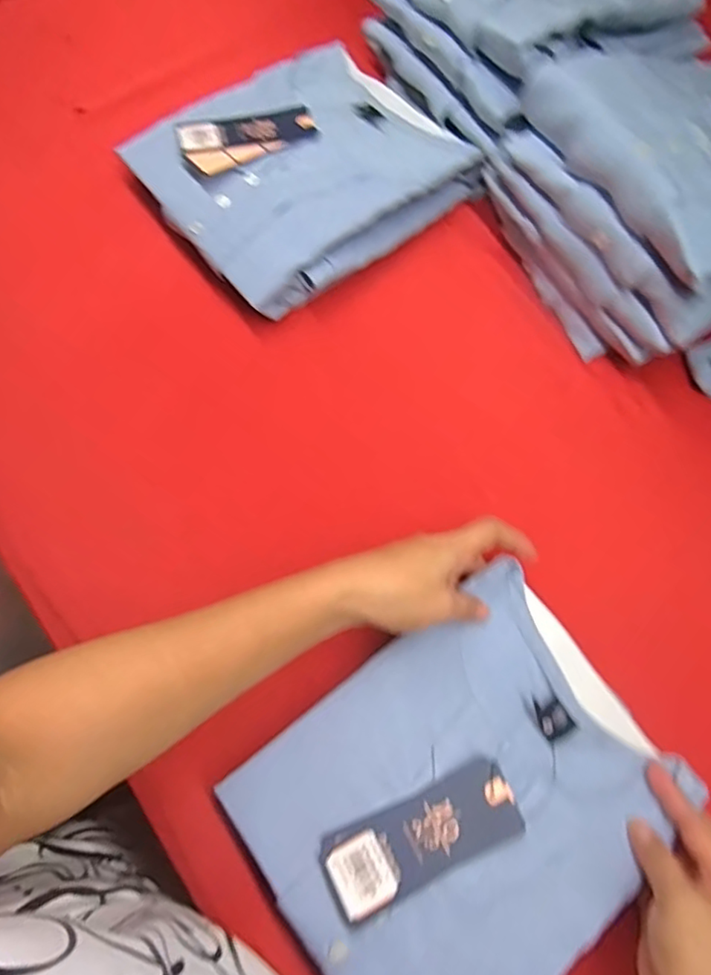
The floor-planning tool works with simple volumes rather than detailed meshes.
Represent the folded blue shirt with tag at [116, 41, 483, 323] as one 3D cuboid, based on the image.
[{"bbox_3d":[-0.047,-0.288,0.545,0.253,0.052,0.218,-41,76,-12],"label":"folded blue shirt with tag"}]

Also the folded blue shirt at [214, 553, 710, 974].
[{"bbox_3d":[0.071,0.198,0.376,0.245,0.035,0.206,-35,75,-10],"label":"folded blue shirt"}]

